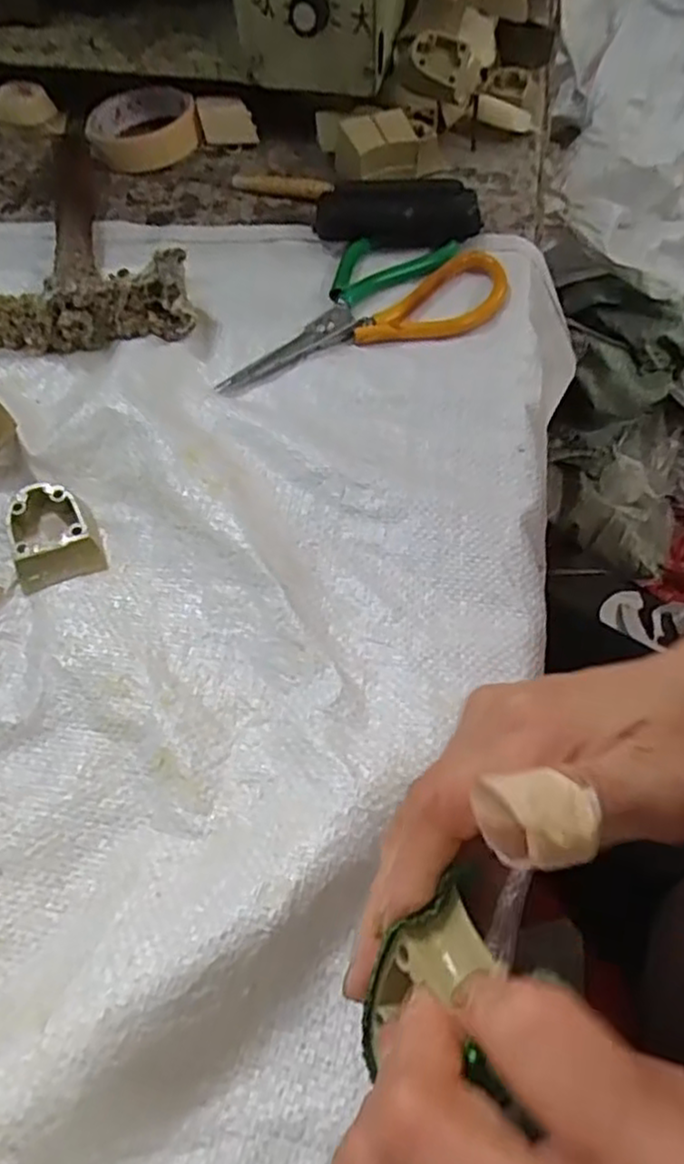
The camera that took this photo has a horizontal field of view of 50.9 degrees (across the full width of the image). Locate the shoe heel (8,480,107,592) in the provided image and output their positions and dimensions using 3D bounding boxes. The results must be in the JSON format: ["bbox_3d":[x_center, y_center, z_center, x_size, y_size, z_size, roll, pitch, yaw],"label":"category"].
[{"bbox_3d":[-0.139,-0.025,0.345,0.039,0.019,0.046,-20,58,-12],"label":"shoe heel"}]

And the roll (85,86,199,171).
[{"bbox_3d":[-0.156,-0.356,0.557,0.080,0.032,0.080,-1,57,1],"label":"roll"}]

